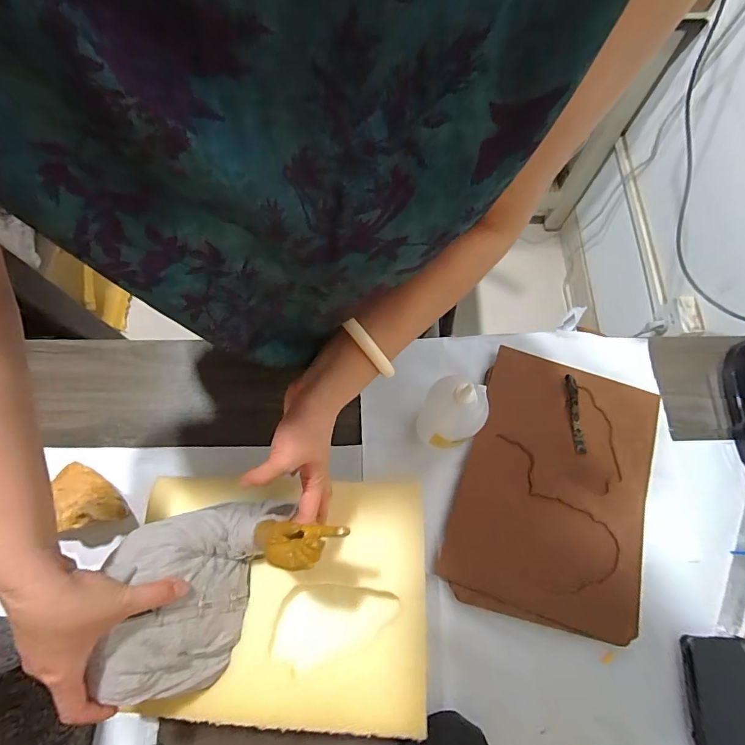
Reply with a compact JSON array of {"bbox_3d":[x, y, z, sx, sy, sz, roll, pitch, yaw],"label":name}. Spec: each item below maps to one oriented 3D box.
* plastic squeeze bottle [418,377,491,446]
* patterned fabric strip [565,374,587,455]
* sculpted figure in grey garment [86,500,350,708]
[{"bbox_3d":[0.097,0.044,0.532,0.073,0.162,0.071,0,71,1],"label":"plastic squeeze bottle"},{"bbox_3d":[0.282,0.057,0.590,0.016,0.005,0.110,0,71,1],"label":"patterned fabric strip"},{"bbox_3d":[-0.160,0.193,0.418,0.141,0.120,0.214,41,76,13],"label":"sculpted figure in grey garment"}]

